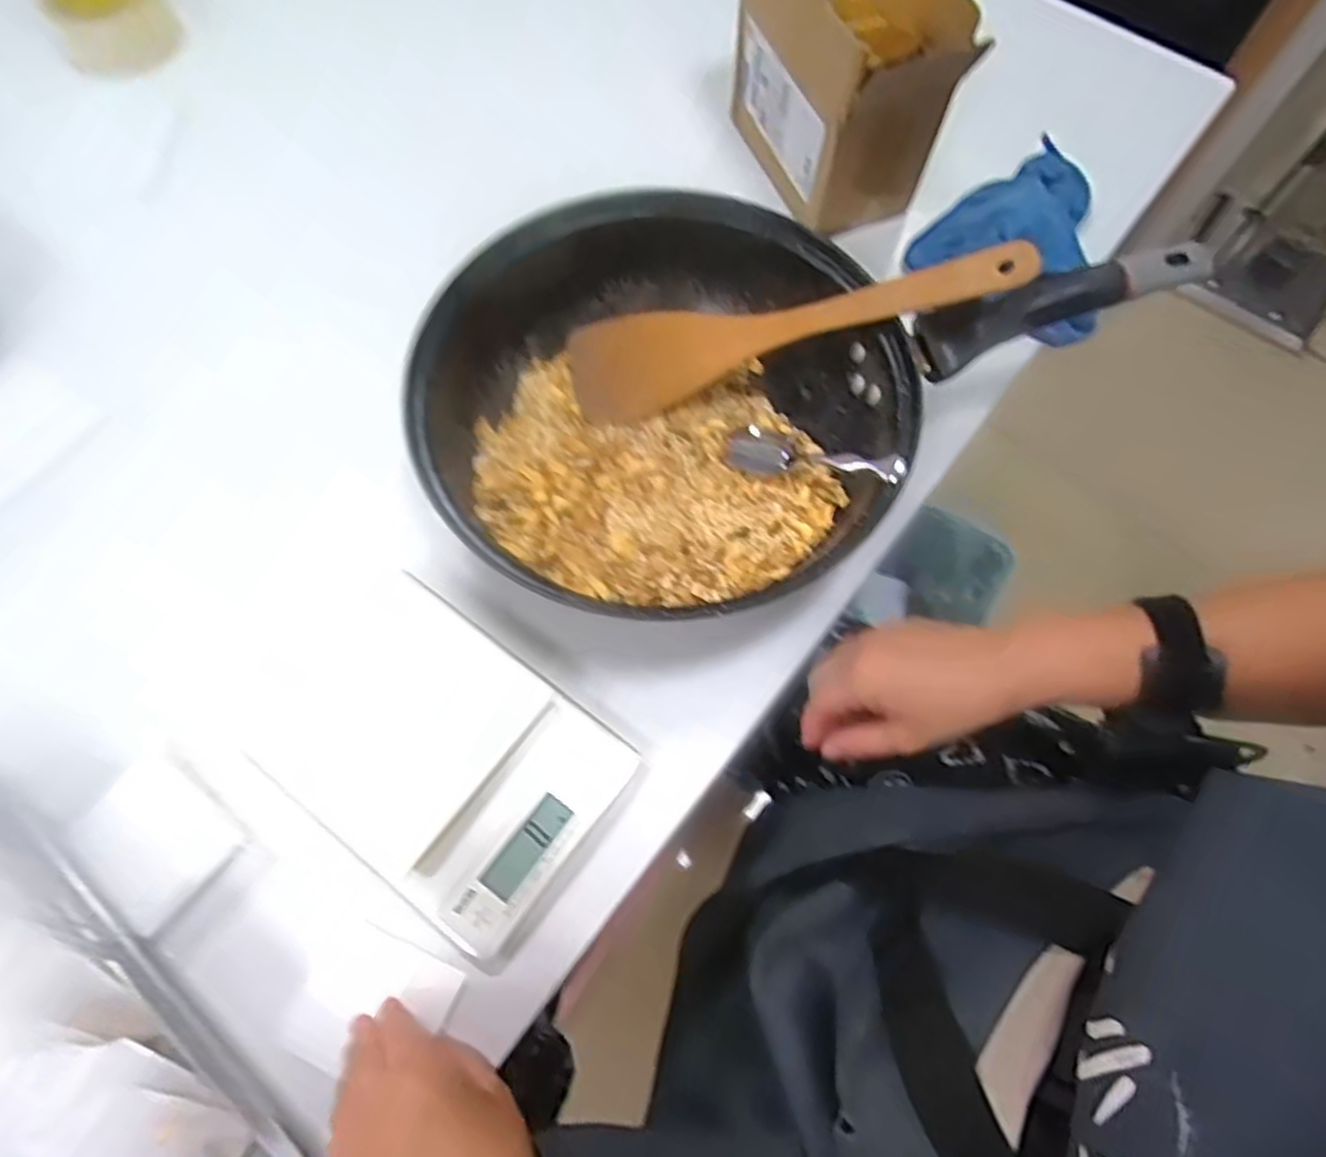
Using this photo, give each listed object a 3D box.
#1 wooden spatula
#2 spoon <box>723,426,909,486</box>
[{"bbox_3d":[0.081,-0.171,0.531,0.313,0.032,0.069,-8,67,21],"label":"wooden spatula"},{"bbox_3d":[0.098,-0.082,0.516,0.134,0.017,0.027,15,65,42],"label":"spoon"}]

